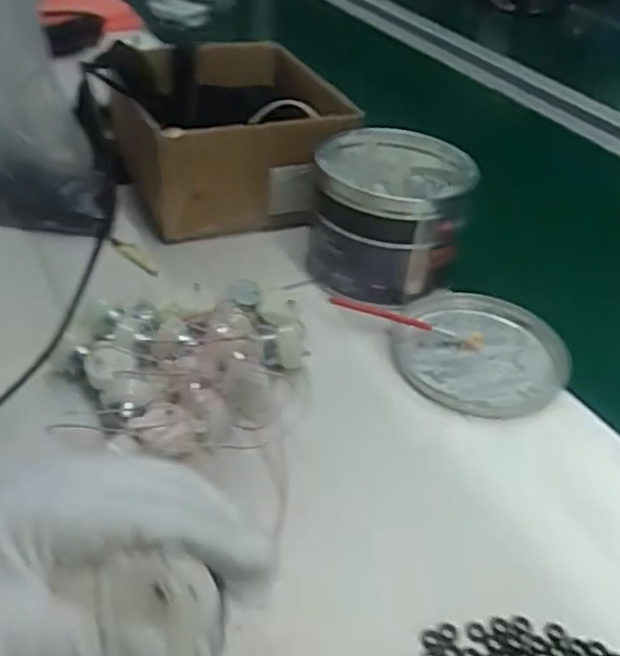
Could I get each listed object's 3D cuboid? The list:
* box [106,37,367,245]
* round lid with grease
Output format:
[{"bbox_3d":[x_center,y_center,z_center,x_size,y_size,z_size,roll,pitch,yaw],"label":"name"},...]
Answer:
[{"bbox_3d":[-0.078,-0.188,0.688,0.183,0.108,0.198,-12,42,-21],"label":"box"},{"bbox_3d":[0.132,0.018,0.547,0.129,0.012,0.138,3,39,-3],"label":"round lid with grease"}]

